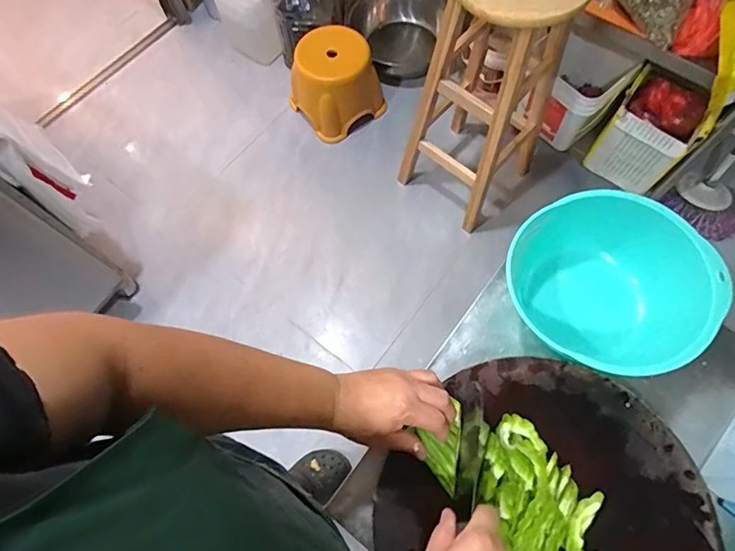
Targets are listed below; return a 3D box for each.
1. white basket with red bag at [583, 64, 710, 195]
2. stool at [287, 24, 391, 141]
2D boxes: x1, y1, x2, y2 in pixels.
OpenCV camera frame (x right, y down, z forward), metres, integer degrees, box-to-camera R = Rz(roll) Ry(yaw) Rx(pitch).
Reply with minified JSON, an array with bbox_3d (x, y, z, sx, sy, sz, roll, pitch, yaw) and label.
[{"bbox_3d":[0.743,-0.375,1.258,0.193,0.229,0.178,35,74,14],"label":"white basket with red bag"},{"bbox_3d":[-0.101,-0.609,1.480,0.235,0.252,0.220,-37,73,-12],"label":"stool"}]

